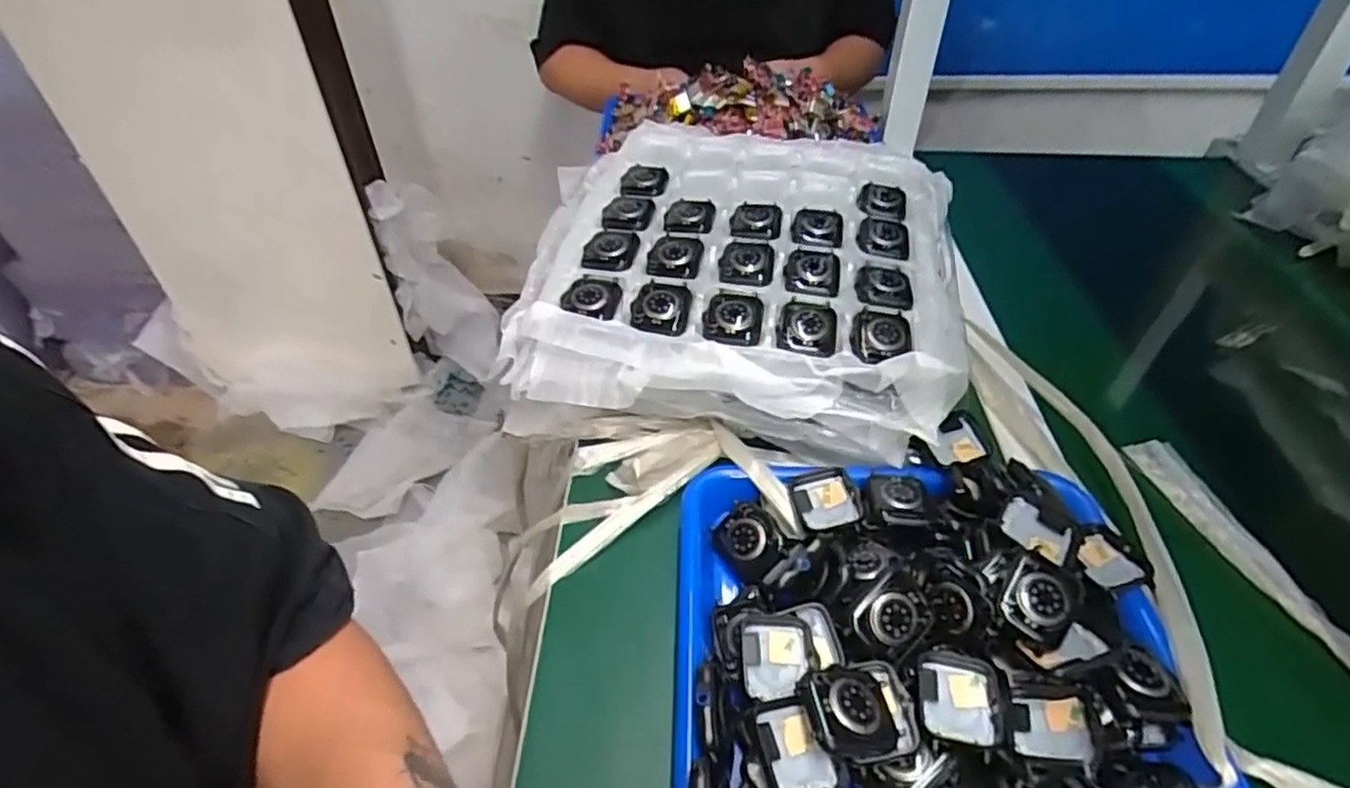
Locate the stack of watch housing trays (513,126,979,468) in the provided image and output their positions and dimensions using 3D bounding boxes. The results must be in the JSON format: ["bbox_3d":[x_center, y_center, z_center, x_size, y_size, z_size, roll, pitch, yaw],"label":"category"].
[{"bbox_3d":[0.050,-0.102,0.547,0.335,0.083,0.335,6,43,7],"label":"stack of watch housing trays"}]

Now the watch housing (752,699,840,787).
[{"bbox_3d":[0.053,0.160,0.304,0.029,0.007,0.041,0,47,-23],"label":"watch housing"}]

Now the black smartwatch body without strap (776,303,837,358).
[{"bbox_3d":[0.086,-0.042,0.445,0.038,0.010,0.044,6,43,7],"label":"black smartwatch body without strap"}]

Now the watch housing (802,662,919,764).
[{"bbox_3d":[0.085,0.144,0.311,0.051,0.010,0.041,12,46,-22],"label":"watch housing"}]

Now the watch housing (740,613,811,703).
[{"bbox_3d":[0.050,0.132,0.341,0.034,0.006,0.040,9,61,-3],"label":"watch housing"}]

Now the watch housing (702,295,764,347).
[{"bbox_3d":[0.039,-0.050,0.449,0.038,0.005,0.045,5,43,7],"label":"watch housing"}]

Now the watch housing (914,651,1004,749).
[{"bbox_3d":[0.133,0.144,0.320,0.038,0.007,0.042,7,43,8],"label":"watch housing"}]

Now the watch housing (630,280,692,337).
[{"bbox_3d":[-0.010,-0.059,0.456,0.039,0.008,0.050,4,43,6],"label":"watch housing"}]

